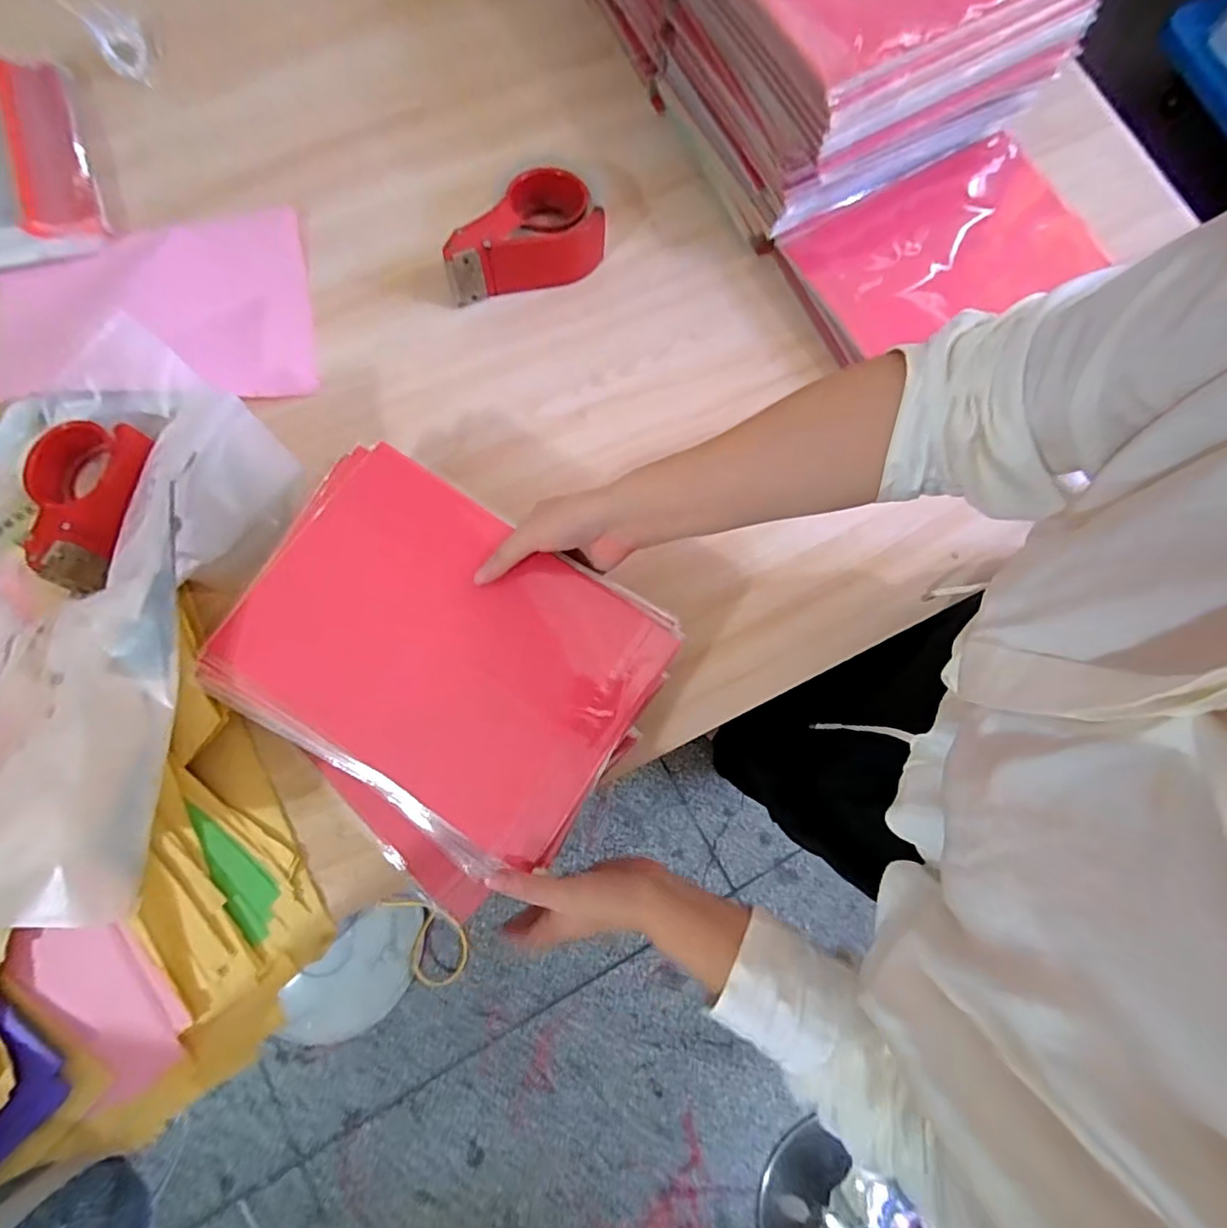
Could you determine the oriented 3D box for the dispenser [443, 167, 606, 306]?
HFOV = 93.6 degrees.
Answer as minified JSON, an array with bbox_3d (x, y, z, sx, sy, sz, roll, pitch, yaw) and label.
[{"bbox_3d":[-0.091,-0.378,0.574,0.158,0.057,0.096,-15,78,-5],"label":"dispenser"}]

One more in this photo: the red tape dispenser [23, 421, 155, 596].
[{"bbox_3d":[-0.455,-0.097,0.489,0.077,0.041,0.148,13,79,0],"label":"red tape dispenser"}]

